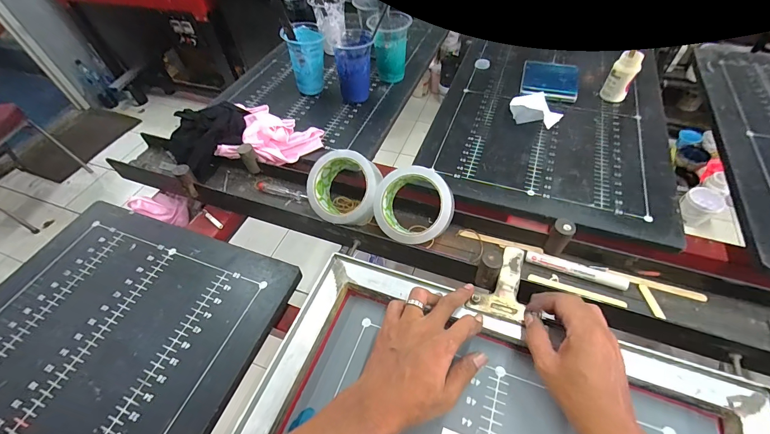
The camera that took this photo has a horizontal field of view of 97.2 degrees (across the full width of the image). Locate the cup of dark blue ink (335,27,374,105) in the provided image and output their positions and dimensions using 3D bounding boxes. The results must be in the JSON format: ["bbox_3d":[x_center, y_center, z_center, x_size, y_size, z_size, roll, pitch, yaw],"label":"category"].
[{"bbox_3d":[-0.058,-0.299,0.683,0.071,0.113,0.087,-5,51,0],"label":"cup of dark blue ink"}]

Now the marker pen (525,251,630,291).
[{"bbox_3d":[0.237,0.066,0.424,0.115,0.012,0.018,15,54,16],"label":"marker pen"}]

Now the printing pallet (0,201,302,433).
[{"bbox_3d":[-0.406,0.246,0.351,0.397,0.026,0.581,15,54,16],"label":"printing pallet"}]

